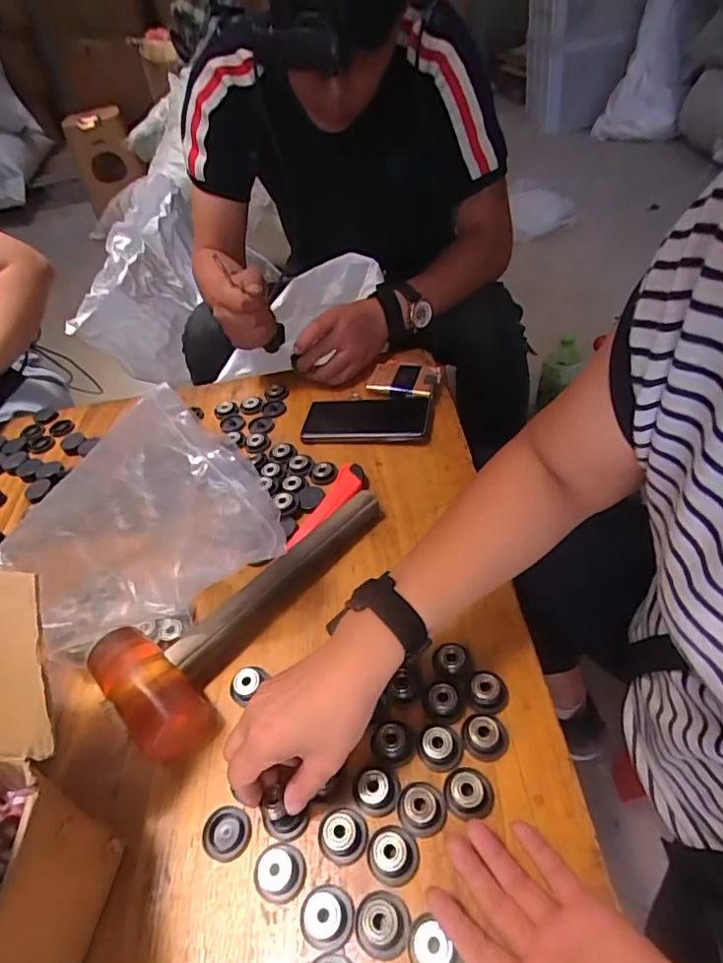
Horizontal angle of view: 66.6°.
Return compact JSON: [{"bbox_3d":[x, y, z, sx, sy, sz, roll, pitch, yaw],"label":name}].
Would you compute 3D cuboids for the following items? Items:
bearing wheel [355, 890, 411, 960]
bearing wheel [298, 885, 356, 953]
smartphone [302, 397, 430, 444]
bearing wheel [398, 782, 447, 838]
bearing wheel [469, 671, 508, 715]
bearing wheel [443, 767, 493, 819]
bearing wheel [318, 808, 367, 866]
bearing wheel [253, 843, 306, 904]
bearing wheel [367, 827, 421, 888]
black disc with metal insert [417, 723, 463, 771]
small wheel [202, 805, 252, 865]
[{"bbox_3d":[0.013,0.271,0.339,0.033,0.009,0.033,-6,45,6],"label":"bearing wheel"},{"bbox_3d":[-0.022,0.273,0.346,0.032,0.010,0.032,-6,45,6],"label":"bearing wheel"},{"bbox_3d":[0.006,-0.080,0.688,0.156,0.015,0.077,0,46,15],"label":"smartphone"},{"bbox_3d":[0.042,0.225,0.383,0.033,0.017,0.034,-6,45,6],"label":"bearing wheel"},{"bbox_3d":[0.100,0.165,0.432,0.028,0.012,0.029,-6,45,6],"label":"bearing wheel"},{"bbox_3d":[0.075,0.215,0.386,0.033,0.021,0.032,-6,45,6],"label":"bearing wheel"},{"bbox_3d":[-0.014,0.238,0.373,0.032,0.015,0.032,-6,45,6],"label":"bearing wheel"},{"bbox_3d":[-0.055,0.259,0.366,0.031,0.012,0.033,-6,45,6],"label":"bearing wheel"},{"bbox_3d":[0.021,0.245,0.363,0.033,0.010,0.034,-6,45,6],"label":"bearing wheel"},{"bbox_3d":[0.058,0.195,0.410,0.032,0.020,0.031,-6,45,6],"label":"black disc with metal insert"},{"bbox_3d":[-0.096,0.251,0.392,0.034,0.009,0.032,-6,45,6],"label":"small wheel"}]

